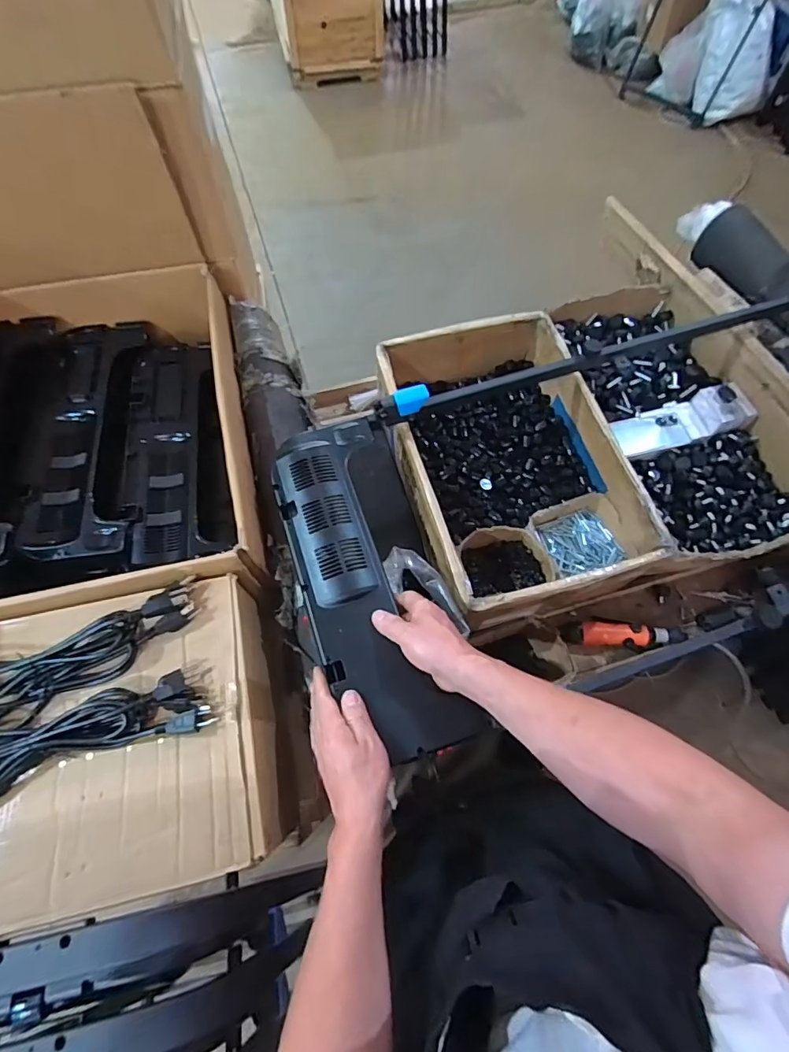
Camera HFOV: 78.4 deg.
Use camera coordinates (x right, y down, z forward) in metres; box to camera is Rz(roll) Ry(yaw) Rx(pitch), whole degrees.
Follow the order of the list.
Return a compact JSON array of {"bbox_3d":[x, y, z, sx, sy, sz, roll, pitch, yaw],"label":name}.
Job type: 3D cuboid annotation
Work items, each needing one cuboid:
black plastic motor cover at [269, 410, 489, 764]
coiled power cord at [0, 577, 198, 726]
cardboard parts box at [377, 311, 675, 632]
[{"bbox_3d":[-0.052,0.066,0.662,0.172,0.046,0.472,-20,70,-9],"label":"black plastic motor cover"},{"bbox_3d":[-0.449,0.165,0.580,0.405,0.038,0.125,-13,68,-6],"label":"coiled power cord"},{"bbox_3d":[0.196,-0.116,0.882,0.355,0.162,0.536,-14,68,-6],"label":"cardboard parts box"}]

